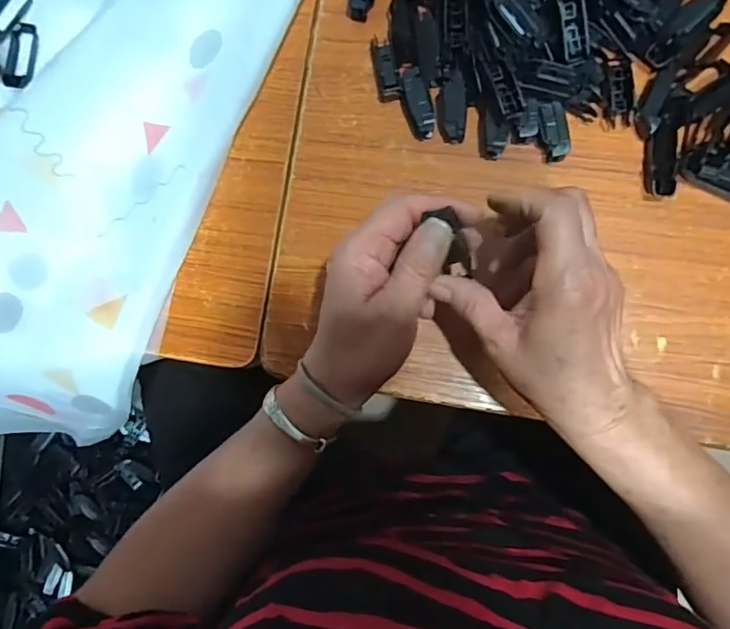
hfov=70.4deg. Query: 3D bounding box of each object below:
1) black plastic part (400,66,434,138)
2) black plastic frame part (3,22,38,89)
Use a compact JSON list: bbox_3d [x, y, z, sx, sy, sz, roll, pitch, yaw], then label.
[{"bbox_3d":[0.039,-0.155,0.381,0.018,0.018,0.046,-19,83,4],"label":"black plastic part"},{"bbox_3d":[-0.273,-0.203,0.409,0.020,0.006,0.060,0,75,-14],"label":"black plastic frame part"}]

